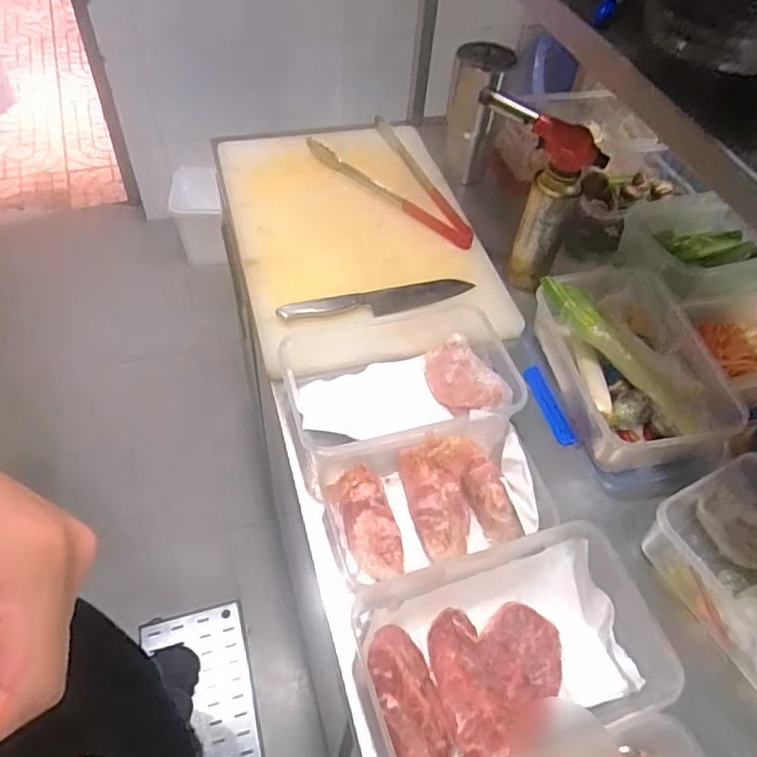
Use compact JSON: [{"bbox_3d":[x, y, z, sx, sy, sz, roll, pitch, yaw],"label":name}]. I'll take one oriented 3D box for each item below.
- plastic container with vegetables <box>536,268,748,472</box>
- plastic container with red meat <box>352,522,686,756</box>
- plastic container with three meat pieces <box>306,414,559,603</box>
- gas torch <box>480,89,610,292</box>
[{"bbox_3d":[0.311,-0.013,0.742,0.166,0.088,0.268,-7,54,-11],"label":"plastic container with vegetables"},{"bbox_3d":[0.122,0.247,0.549,0.279,0.082,0.165,-12,55,-14],"label":"plastic container with red meat"},{"bbox_3d":[0.056,0.128,0.623,0.215,0.072,0.152,-12,55,-14],"label":"plastic container with three meat pieces"},{"bbox_3d":[0.194,-0.253,0.824,0.056,0.222,0.171,-34,63,-27],"label":"gas torch"}]

